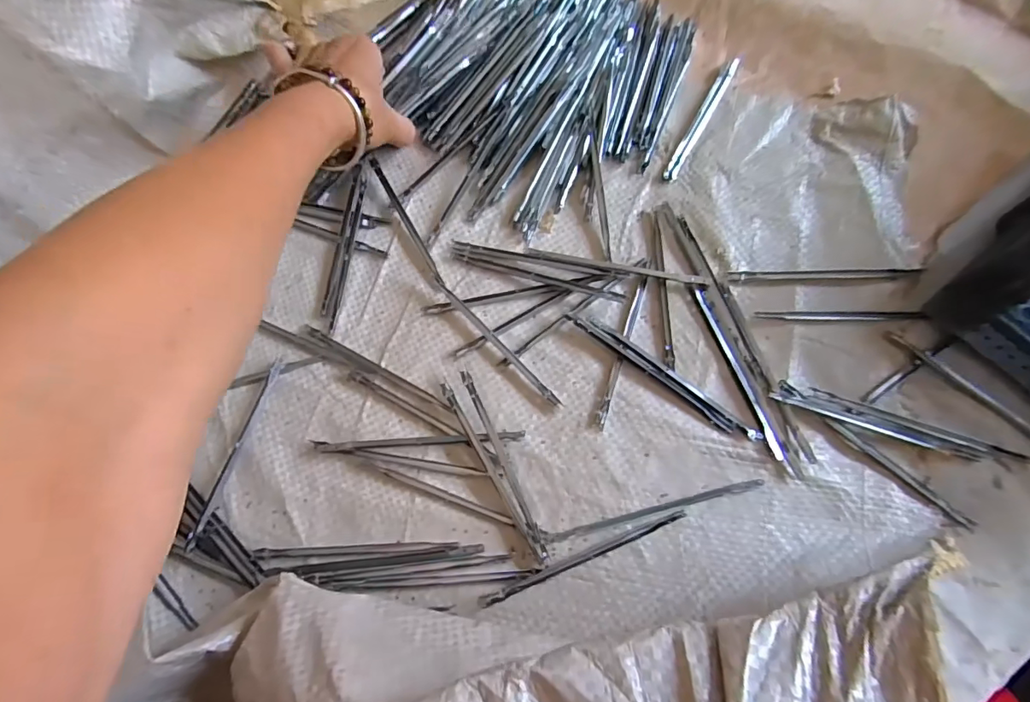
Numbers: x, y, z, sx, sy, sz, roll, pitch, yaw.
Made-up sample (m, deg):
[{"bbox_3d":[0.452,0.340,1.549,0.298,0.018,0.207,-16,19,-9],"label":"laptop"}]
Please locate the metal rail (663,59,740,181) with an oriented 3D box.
[{"bbox_3d":[0.148,-0.184,0.387,0.012,0.004,0.129,27,74,11],"label":"metal rail"}]

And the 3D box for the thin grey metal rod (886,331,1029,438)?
[{"bbox_3d":[0.290,0.029,0.305,0.009,0.005,0.126,-44,75,-12],"label":"thin grey metal rod"}]

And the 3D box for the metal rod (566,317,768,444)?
[{"bbox_3d":[0.097,0.015,0.324,0.139,0.007,0.013,37,76,13],"label":"metal rod"}]

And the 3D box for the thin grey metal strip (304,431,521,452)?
[{"bbox_3d":[-0.063,0.058,0.318,0.136,0.008,0.007,-4,71,1],"label":"thin grey metal strip"}]

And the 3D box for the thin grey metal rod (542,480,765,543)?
[{"bbox_3d":[0.084,0.097,0.300,0.136,0.006,0.007,-14,71,-3],"label":"thin grey metal rod"}]

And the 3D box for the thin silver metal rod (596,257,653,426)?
[{"bbox_3d":[0.075,-0.009,0.335,0.006,0.004,0.128,18,73,8],"label":"thin silver metal rod"}]

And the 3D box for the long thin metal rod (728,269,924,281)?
[{"bbox_3d":[0.212,-0.053,0.339,0.126,0.007,0.009,0,71,2],"label":"long thin metal rod"}]

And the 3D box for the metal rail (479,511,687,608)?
[{"bbox_3d":[0.040,0.122,0.292,0.129,0.007,0.009,-22,72,-5],"label":"metal rail"}]

